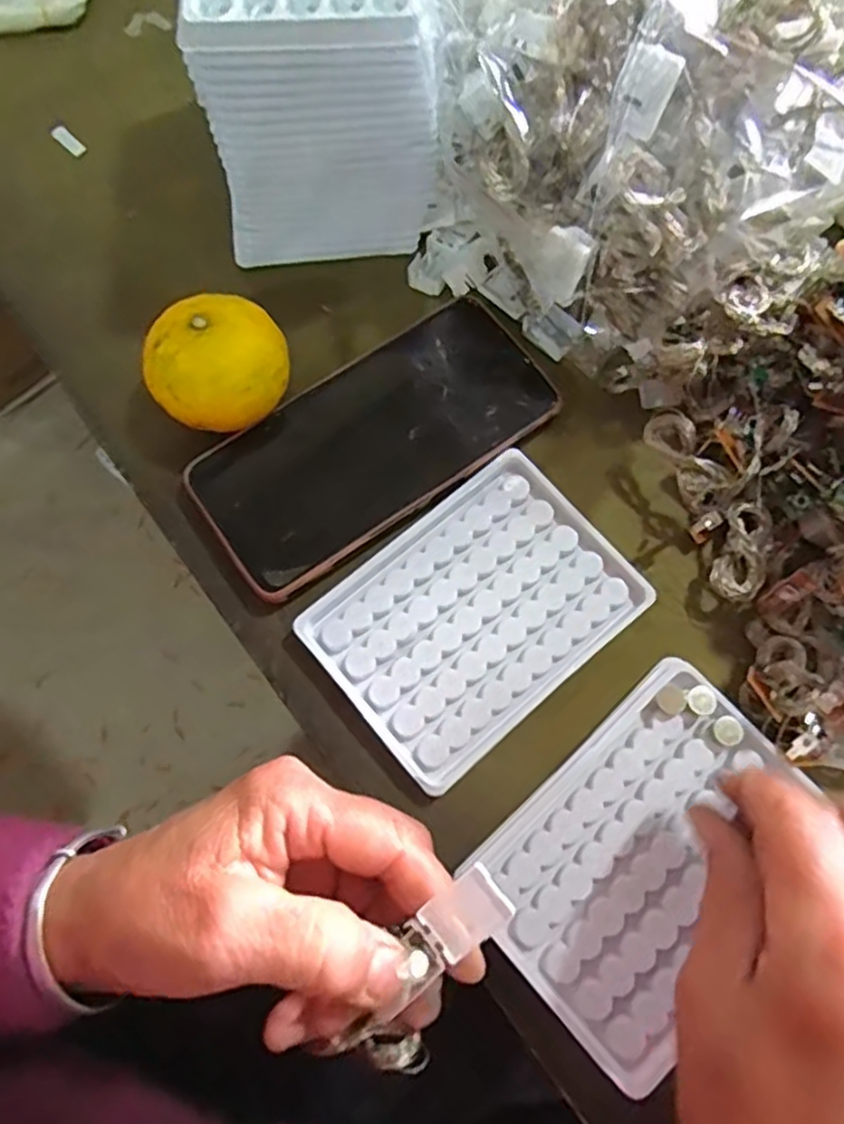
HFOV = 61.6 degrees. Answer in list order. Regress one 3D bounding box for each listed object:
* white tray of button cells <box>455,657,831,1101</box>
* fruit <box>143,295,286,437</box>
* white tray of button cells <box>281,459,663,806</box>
[{"bbox_3d":[0.087,0.113,0.272,0.128,0.012,0.091,-42,78,-10],"label":"white tray of button cells"},{"bbox_3d":[-0.092,-0.088,0.324,0.060,0.048,0.052,-27,76,-7],"label":"fruit"},{"bbox_3d":[0.023,0.022,0.308,0.129,0.004,0.094,-40,78,-10],"label":"white tray of button cells"}]

